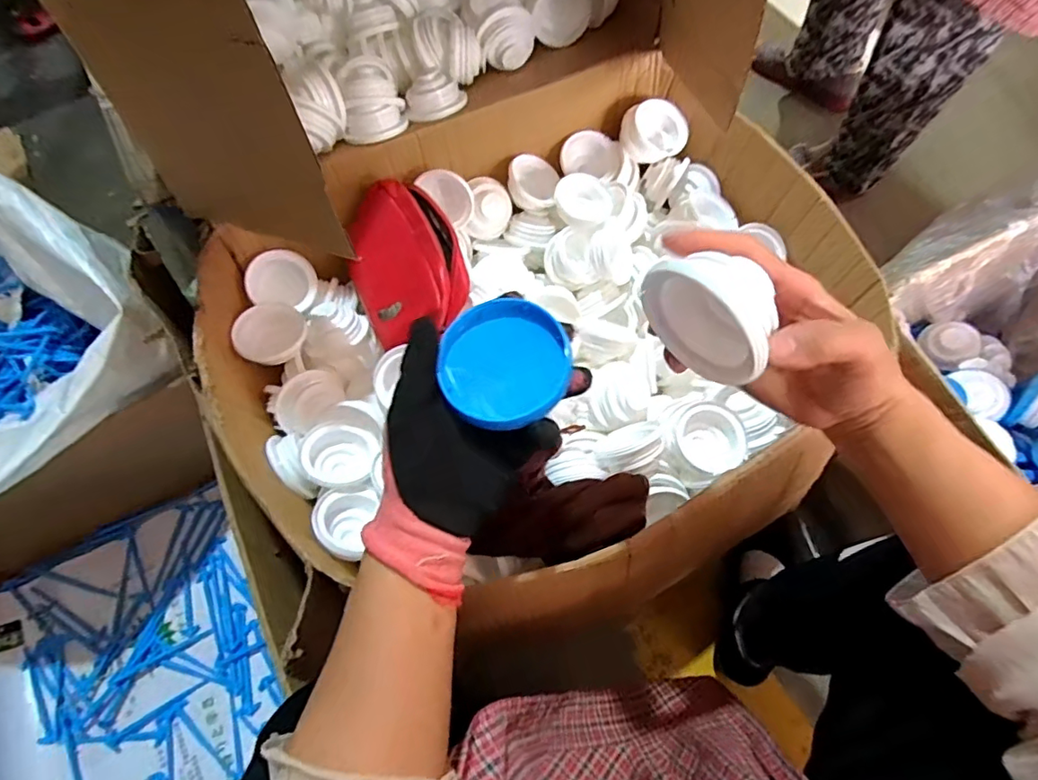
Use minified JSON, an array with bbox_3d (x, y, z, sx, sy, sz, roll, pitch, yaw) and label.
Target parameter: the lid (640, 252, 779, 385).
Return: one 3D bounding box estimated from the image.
[{"bbox_3d":[0.097,-0.038,0.284,0.028,0.068,0.070,-38,71,-15],"label":"lid"}]

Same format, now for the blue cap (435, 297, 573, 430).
[{"bbox_3d":[-0.008,-0.018,0.331,0.074,0.014,0.074,0,65,0],"label":"blue cap"}]

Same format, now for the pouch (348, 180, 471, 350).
[{"bbox_3d":[-0.124,-0.138,0.623,0.136,0.050,0.182,-38,69,25],"label":"pouch"}]

